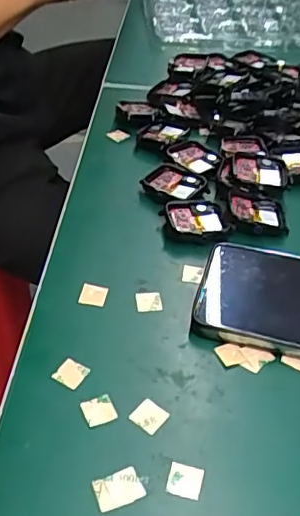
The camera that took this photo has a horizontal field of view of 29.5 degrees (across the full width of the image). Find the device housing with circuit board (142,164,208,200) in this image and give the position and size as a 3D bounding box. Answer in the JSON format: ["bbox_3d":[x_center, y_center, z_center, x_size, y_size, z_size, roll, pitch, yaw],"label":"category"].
[{"bbox_3d":[0.022,-0.058,0.441,0.043,0.009,0.038,30,47,27],"label":"device housing with circuit board"}]

